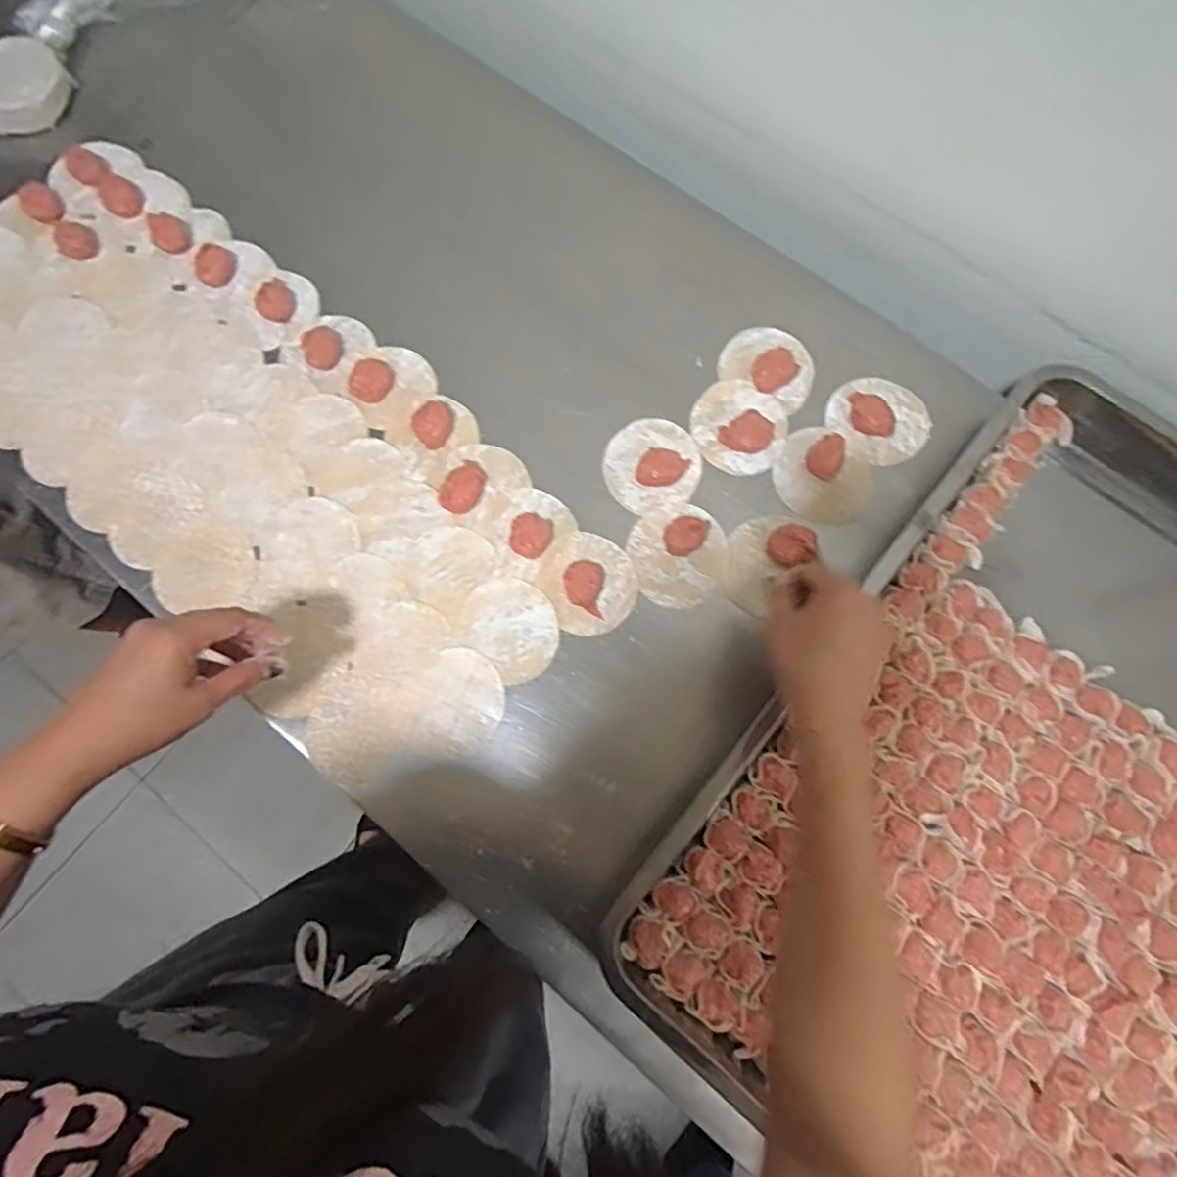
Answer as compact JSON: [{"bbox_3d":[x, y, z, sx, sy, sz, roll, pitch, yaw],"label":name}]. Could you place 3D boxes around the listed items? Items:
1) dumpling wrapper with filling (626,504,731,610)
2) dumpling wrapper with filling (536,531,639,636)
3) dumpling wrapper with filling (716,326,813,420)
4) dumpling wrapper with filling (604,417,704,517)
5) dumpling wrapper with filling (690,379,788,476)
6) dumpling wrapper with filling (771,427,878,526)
[{"bbox_3d":[0.075,-0.027,0.545,0.079,0.026,0.079,0,78,1],"label":"dumpling wrapper with filling"},{"bbox_3d":[0.001,-0.006,0.545,0.073,0.020,0.082,-32,79,-5],"label":"dumpling wrapper with filling"},{"bbox_3d":[0.161,-0.200,0.594,0.083,0.015,0.067,25,80,6],"label":"dumpling wrapper with filling"},{"bbox_3d":[0.054,-0.110,0.574,0.081,0.017,0.080,0,78,1],"label":"dumpling wrapper with filling"},{"bbox_3d":[0.130,-0.141,0.579,0.082,0.019,0.081,0,78,1],"label":"dumpling wrapper with filling"},{"bbox_3d":[0.199,-0.095,0.566,0.069,0.026,0.084,-43,80,-7],"label":"dumpling wrapper with filling"}]

